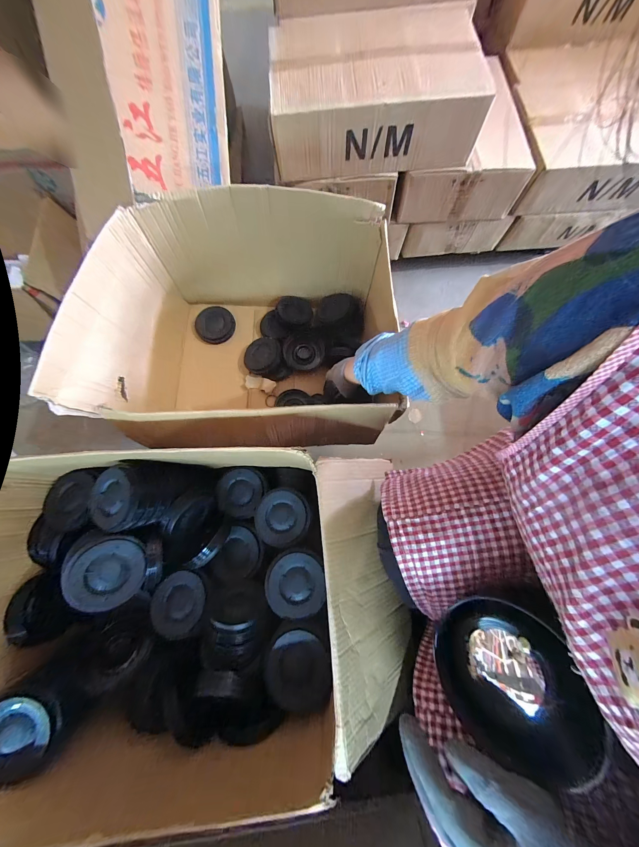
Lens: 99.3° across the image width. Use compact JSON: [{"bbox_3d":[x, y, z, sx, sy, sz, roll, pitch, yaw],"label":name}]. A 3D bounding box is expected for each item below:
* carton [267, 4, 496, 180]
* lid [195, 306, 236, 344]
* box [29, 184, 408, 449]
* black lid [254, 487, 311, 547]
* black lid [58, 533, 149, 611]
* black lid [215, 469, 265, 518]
[{"bbox_3d":[0.167,-1.092,0.893,0.655,0.185,0.442,-8,75,-2],"label":"carton"},{"bbox_3d":[-0.329,-0.312,0.858,0.117,0.016,0.113,-8,94,-10],"label":"lid"},{"bbox_3d":[-0.198,-0.223,0.720,0.686,0.394,0.528,3,75,1],"label":"box"},{"bbox_3d":[-0.084,0.205,0.598,0.125,0.016,0.117,-3,73,12],"label":"black lid"},{"bbox_3d":[-0.383,0.266,0.490,0.125,0.017,0.116,18,64,-41],"label":"black lid"},{"bbox_3d":[-0.189,0.164,0.644,0.101,0.014,0.108,6,68,-14],"label":"black lid"}]

